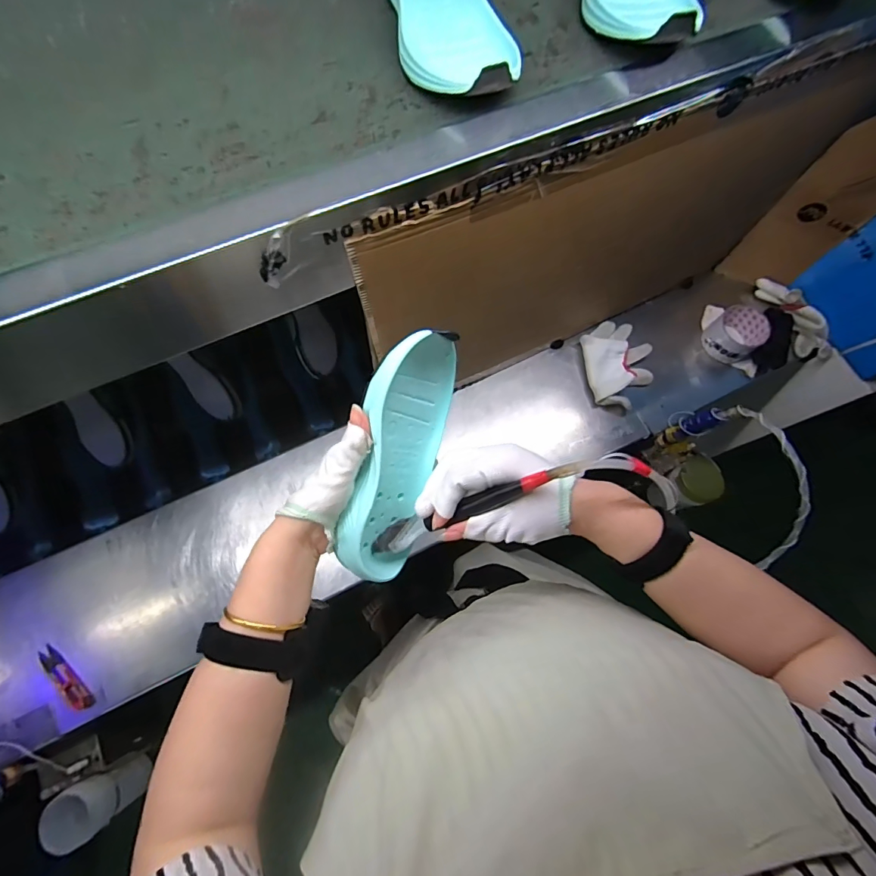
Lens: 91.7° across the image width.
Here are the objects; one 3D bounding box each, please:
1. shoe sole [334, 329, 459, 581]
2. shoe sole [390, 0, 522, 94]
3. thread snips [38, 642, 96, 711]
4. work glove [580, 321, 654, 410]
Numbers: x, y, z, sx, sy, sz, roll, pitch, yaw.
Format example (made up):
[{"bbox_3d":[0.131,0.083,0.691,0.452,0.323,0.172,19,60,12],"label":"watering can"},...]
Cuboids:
[{"bbox_3d":[-0.027,0.014,0.360,0.029,0.081,0.204,19,98,38],"label":"shoe sole"},{"bbox_3d":[0.003,-0.357,0.355,0.083,0.046,0.198,-18,75,-7],"label":"shoe sole"},{"bbox_3d":[-0.511,0.329,0.583,0.106,0.009,0.027,39,76,9],"label":"thread snips"},{"bbox_3d":[0.312,-0.129,0.732,0.112,0.047,0.160,-8,74,-5],"label":"work glove"}]

